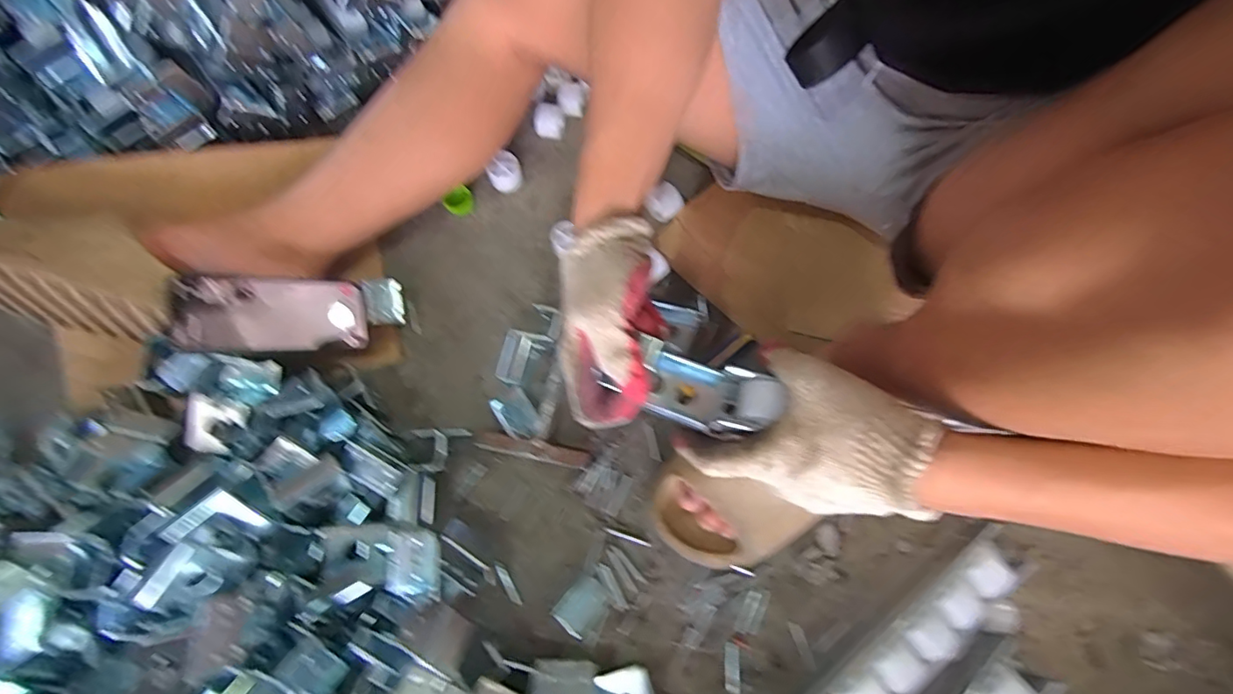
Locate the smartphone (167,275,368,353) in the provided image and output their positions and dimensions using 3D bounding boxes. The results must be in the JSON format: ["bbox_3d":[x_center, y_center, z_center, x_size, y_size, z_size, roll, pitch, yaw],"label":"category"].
[{"bbox_3d":[-0.303,-0.032,0.476,0.141,0.012,0.072,-1,65,-39],"label":"smartphone"}]

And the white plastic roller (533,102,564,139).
[{"bbox_3d":[-0.076,-0.256,0.610,0.034,0.031,0.032,0,71,0],"label":"white plastic roller"}]

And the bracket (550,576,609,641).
[{"bbox_3d":[-0.029,0.215,0.448,0.031,0.011,0.043,39,76,12],"label":"bracket"}]

